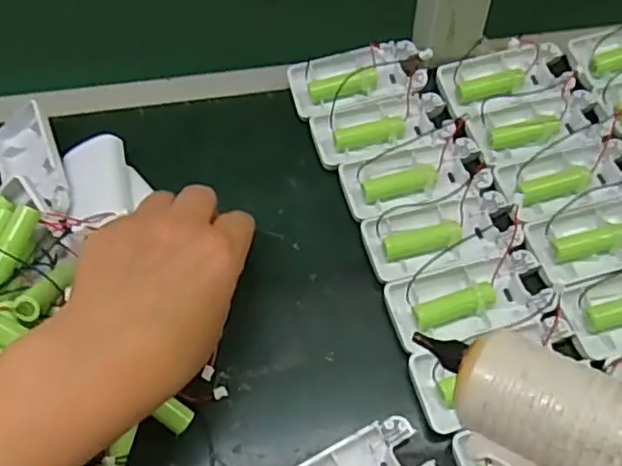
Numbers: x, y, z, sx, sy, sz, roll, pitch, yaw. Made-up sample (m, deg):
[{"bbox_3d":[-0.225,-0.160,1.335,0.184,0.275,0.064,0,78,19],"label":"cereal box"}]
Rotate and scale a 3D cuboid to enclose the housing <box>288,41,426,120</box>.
[{"bbox_3d":[0.032,-0.110,0.457,0.092,0.015,0.043,-13,60,-8],"label":"housing"}]

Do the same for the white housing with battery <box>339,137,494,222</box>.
[{"bbox_3d":[0.067,-0.034,0.415,0.092,0.014,0.045,-10,60,-7],"label":"white housing with battery"}]

